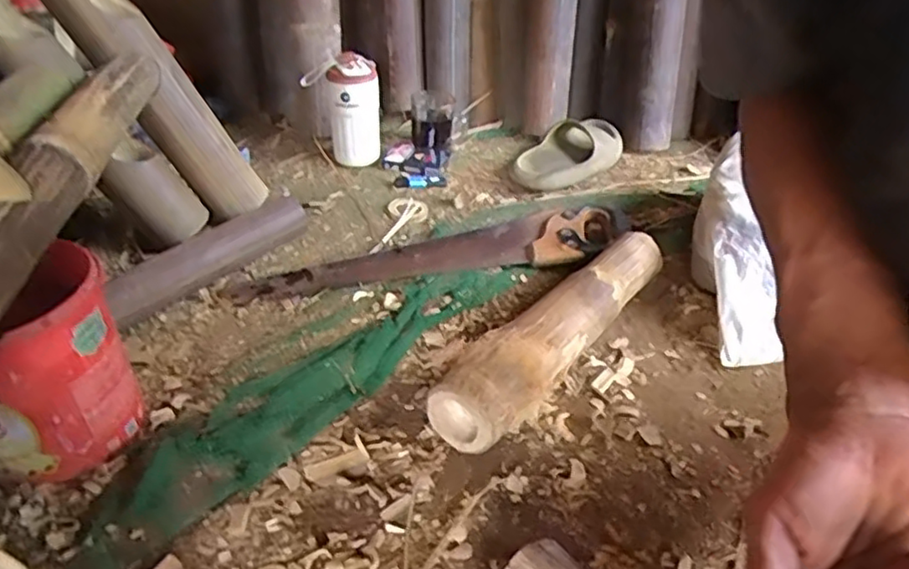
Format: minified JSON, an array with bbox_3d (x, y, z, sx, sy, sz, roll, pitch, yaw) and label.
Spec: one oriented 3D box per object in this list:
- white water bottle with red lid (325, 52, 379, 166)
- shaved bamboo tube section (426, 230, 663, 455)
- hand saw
[{"bbox_3d":[-0.156,-0.274,1.033,0.074,0.157,0.074,-1,35,-4],"label":"white water bottle with red lid"},{"bbox_3d":[0.110,0.042,0.679,0.077,0.075,0.358,25,41,27],"label":"shaved bamboo tube section"},{"bbox_3d":[-0.021,-0.039,0.819,0.479,0.030,0.092,-7,37,-15],"label":"hand saw"}]

